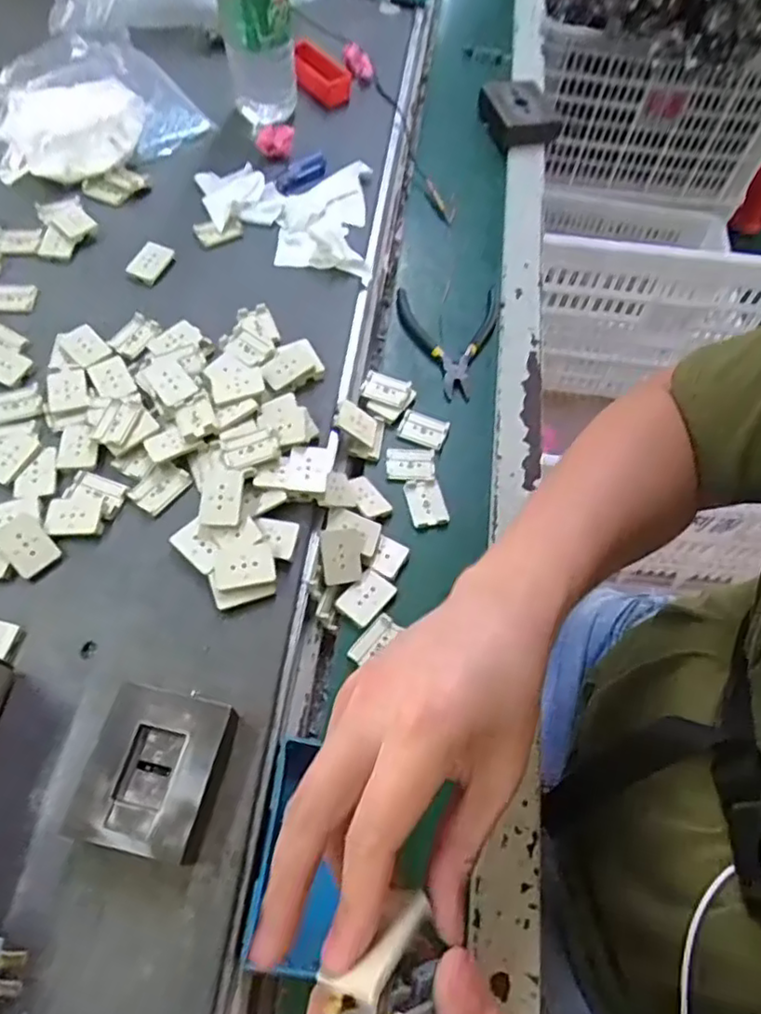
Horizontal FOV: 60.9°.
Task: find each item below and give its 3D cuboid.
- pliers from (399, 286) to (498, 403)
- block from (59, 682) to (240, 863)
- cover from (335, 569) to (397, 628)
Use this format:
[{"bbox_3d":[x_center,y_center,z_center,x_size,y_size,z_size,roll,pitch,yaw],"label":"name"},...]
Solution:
[{"bbox_3d":[0.068,-0.148,0.574,0.086,0.013,0.122,-3,61,-6],"label":"pliers"},{"bbox_3d":[-0.120,0.143,0.353,0.067,0.030,0.078,12,61,3],"label":"block"},{"bbox_3d":[-0.009,0.063,0.455,0.027,0.006,0.038,40,66,17],"label":"cover"}]

